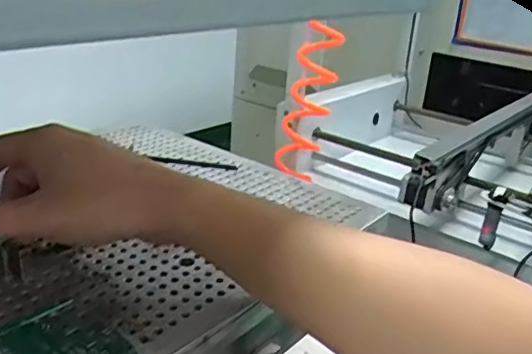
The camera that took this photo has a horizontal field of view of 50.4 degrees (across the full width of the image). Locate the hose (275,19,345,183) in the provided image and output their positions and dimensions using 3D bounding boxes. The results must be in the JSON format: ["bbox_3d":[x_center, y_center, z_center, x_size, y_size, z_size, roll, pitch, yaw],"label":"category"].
[{"bbox_3d":[0.067,-0.113,0.887,0.079,0.243,0.082,6,22,2],"label":"hose"}]

